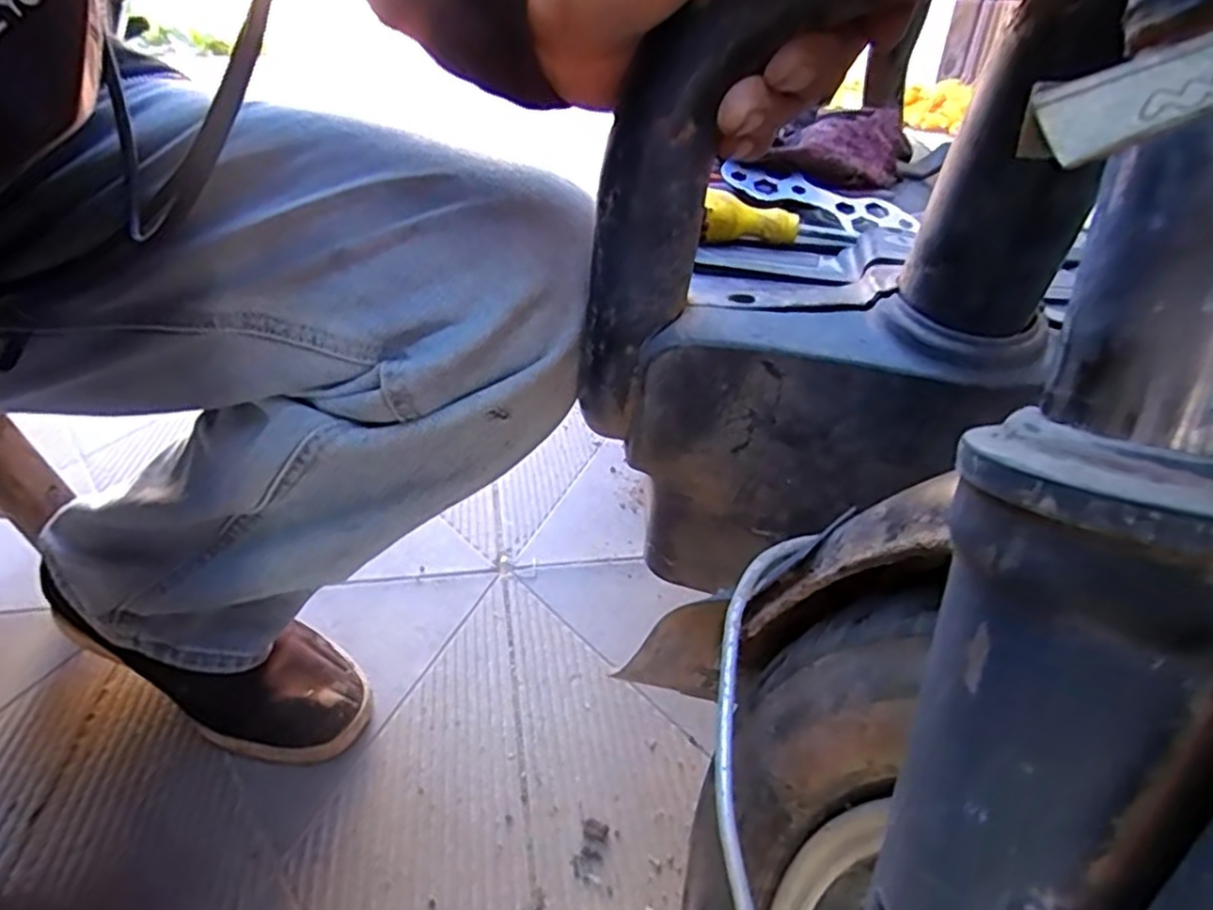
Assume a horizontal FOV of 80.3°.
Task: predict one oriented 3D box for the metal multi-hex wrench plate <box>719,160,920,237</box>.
[{"bbox_3d":[0.132,-0.159,0.449,0.124,0.024,0.007,21,1,9],"label":"metal multi-hex wrench plate"}]

